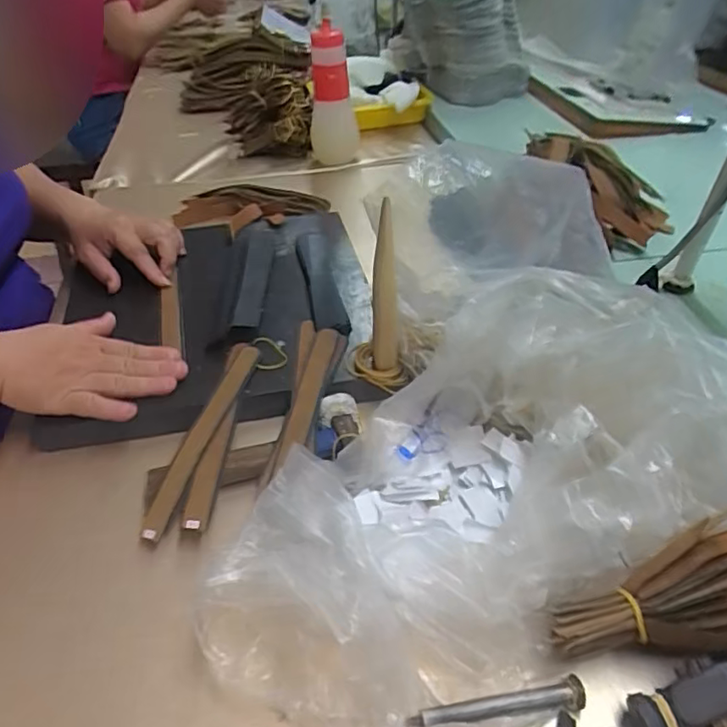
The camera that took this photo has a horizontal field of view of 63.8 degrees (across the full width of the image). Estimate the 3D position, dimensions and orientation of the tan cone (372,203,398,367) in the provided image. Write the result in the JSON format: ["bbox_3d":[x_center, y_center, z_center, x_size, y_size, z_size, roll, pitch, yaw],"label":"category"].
[{"bbox_3d":[0.016,-0.054,0.453,0.021,0.143,0.022,1,41,4],"label":"tan cone"}]

